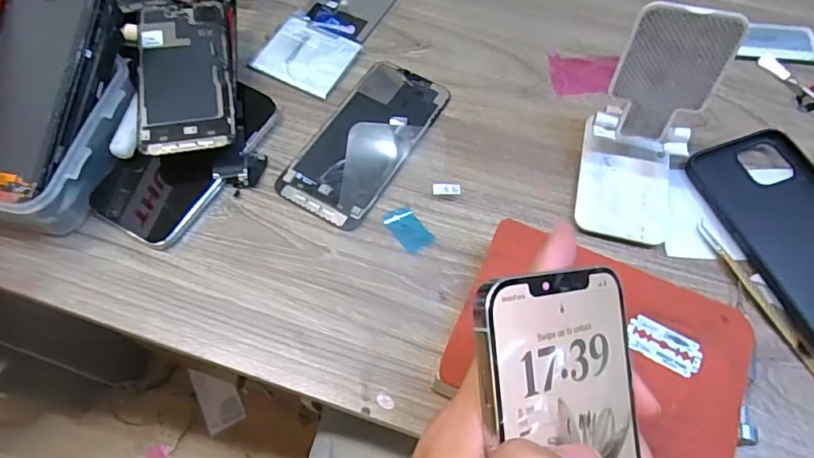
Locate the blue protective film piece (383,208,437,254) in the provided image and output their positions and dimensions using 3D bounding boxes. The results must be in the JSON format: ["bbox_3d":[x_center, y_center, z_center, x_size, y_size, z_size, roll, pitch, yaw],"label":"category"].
[{"bbox_3d":[0.001,0.000,0.376,0.022,0.004,0.037,-32,67,-16],"label":"blue protective film piece"}]

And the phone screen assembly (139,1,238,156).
[{"bbox_3d":[-0.168,-0.118,0.394,0.070,0.009,0.140,-6,67,-7],"label":"phone screen assembly"}]

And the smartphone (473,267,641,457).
[{"bbox_3d":[0.063,0.094,0.187,0.078,0.005,0.154,-3,85,-36],"label":"smartphone"}]

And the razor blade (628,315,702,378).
[{"bbox_3d":[0.150,0.067,0.299,0.042,0.004,0.024,26,65,12],"label":"razor blade"}]

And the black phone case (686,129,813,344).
[{"bbox_3d":[0.275,0.002,0.363,0.079,0.020,0.160,-16,63,-9],"label":"black phone case"}]

